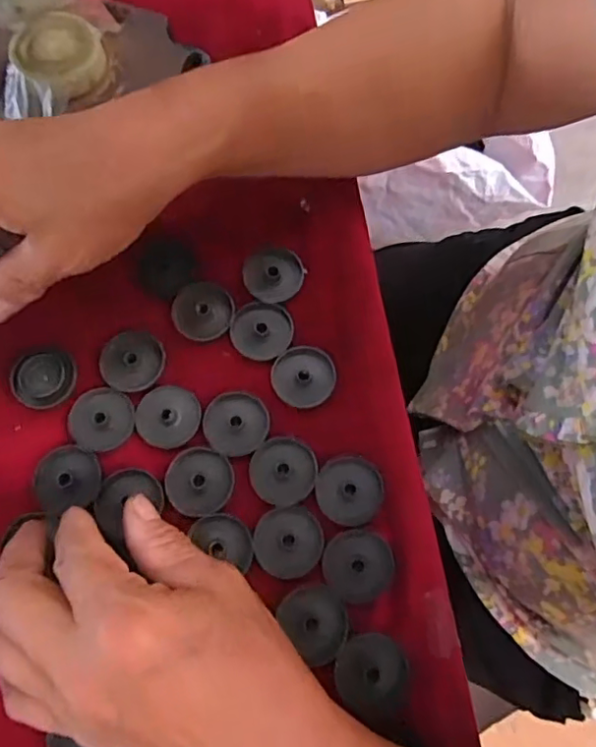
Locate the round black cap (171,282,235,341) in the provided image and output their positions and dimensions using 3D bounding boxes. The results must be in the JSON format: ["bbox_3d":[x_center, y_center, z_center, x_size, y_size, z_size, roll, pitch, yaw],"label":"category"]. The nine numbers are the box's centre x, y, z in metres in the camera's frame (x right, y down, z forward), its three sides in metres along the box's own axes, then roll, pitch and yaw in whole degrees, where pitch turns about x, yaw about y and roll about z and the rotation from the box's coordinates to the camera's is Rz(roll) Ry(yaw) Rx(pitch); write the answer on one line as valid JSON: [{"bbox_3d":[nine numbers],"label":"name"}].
[{"bbox_3d":[-0.052,-0.035,0.318,0.032,0.005,0.033,0,73,-1],"label":"round black cap"}]

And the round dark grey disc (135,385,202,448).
[{"bbox_3d":[-0.068,0.022,0.301,0.032,0.004,0.032,0,73,-1],"label":"round dark grey disc"}]

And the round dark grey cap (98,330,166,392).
[{"bbox_3d":[-0.089,-0.007,0.311,0.035,0.007,0.032,0,73,-1],"label":"round dark grey cap"}]

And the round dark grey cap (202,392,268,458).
[{"bbox_3d":[-0.032,0.026,0.301,0.033,0.004,0.033,0,73,-1],"label":"round dark grey cap"}]

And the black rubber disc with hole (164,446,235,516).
[{"bbox_3d":[-0.049,0.054,0.290,0.032,0.004,0.033,0,73,-1],"label":"black rubber disc with hole"}]

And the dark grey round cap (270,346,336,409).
[{"bbox_3d":[0.003,0.002,0.309,0.033,0.004,0.032,0,73,-1],"label":"dark grey round cap"}]

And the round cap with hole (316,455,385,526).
[{"bbox_3d":[0.026,0.057,0.290,0.033,0.012,0.035,34,75,9],"label":"round cap with hole"}]

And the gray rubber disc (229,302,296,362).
[{"bbox_3d":[-0.020,-0.024,0.318,0.033,0.004,0.033,0,73,-1],"label":"gray rubber disc"}]

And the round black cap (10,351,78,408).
[{"bbox_3d":[-0.134,0.003,0.306,0.032,0.006,0.029,-12,73,-5],"label":"round black cap"}]

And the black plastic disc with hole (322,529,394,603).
[{"bbox_3d":[0.030,0.093,0.282,0.033,0.013,0.032,0,73,-1],"label":"black plastic disc with hole"}]

